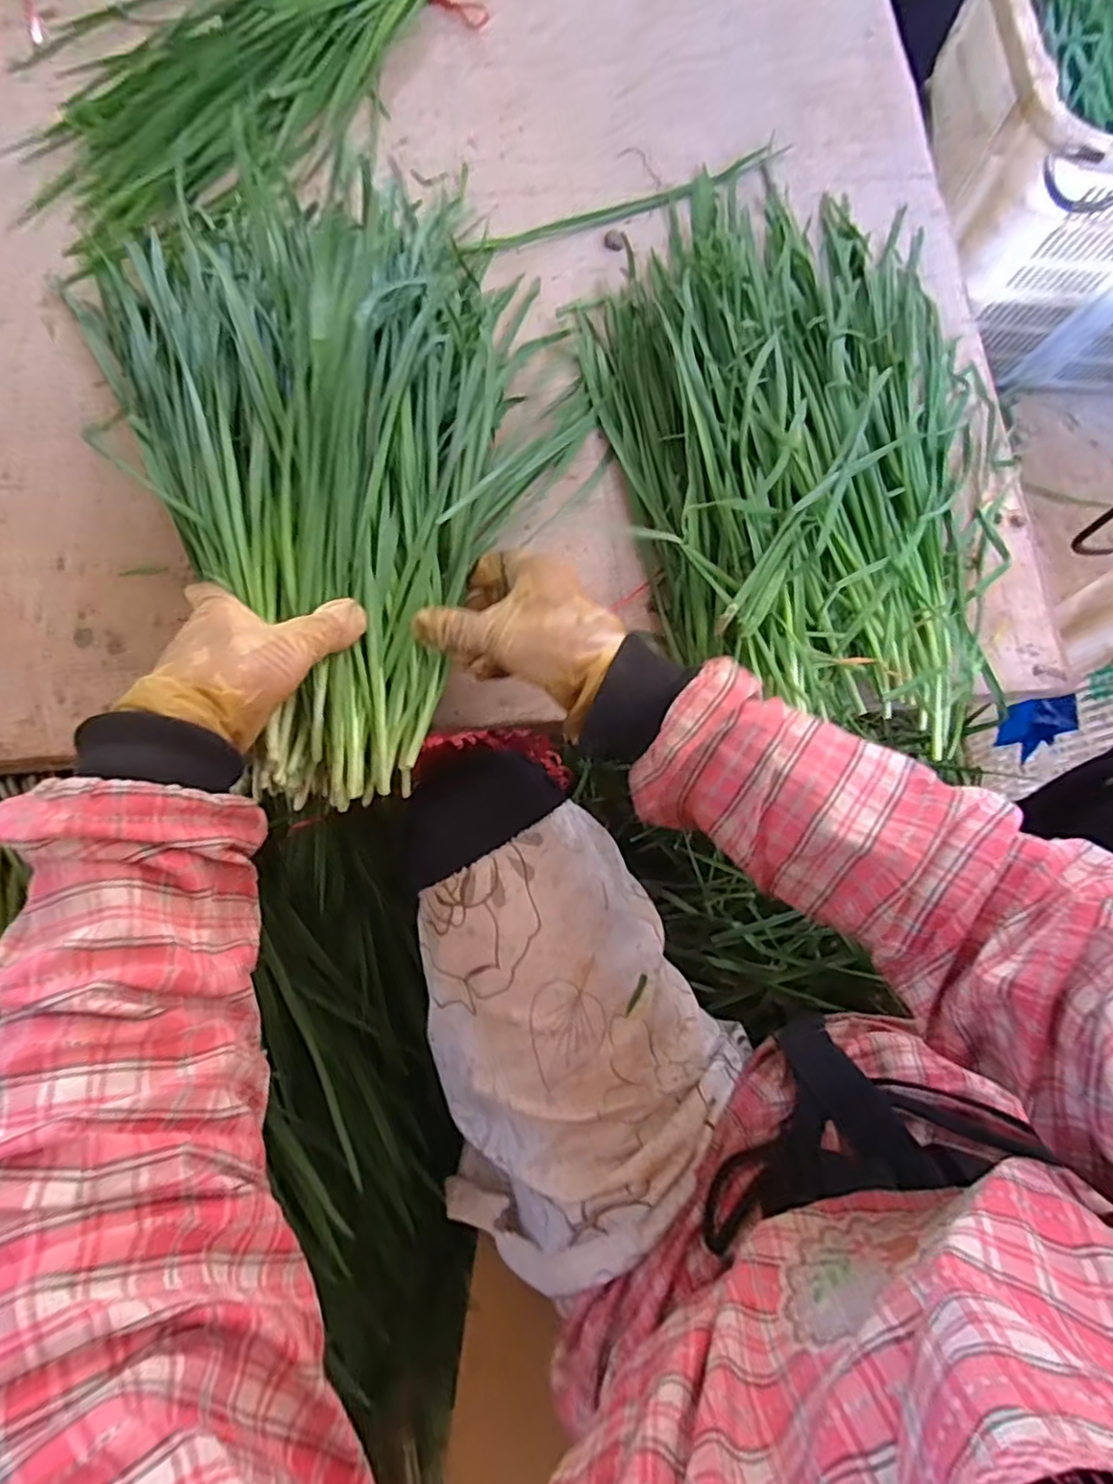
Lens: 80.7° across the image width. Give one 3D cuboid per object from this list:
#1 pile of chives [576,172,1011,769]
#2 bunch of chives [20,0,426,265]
[{"bbox_3d":[0.193,-0.223,0.467,0.291,0.065,0.460,-14,78,-5],"label":"pile of chives"},{"bbox_3d":[-0.249,-0.609,0.561,0.471,0.030,0.239,-38,81,-9],"label":"bunch of chives"}]

